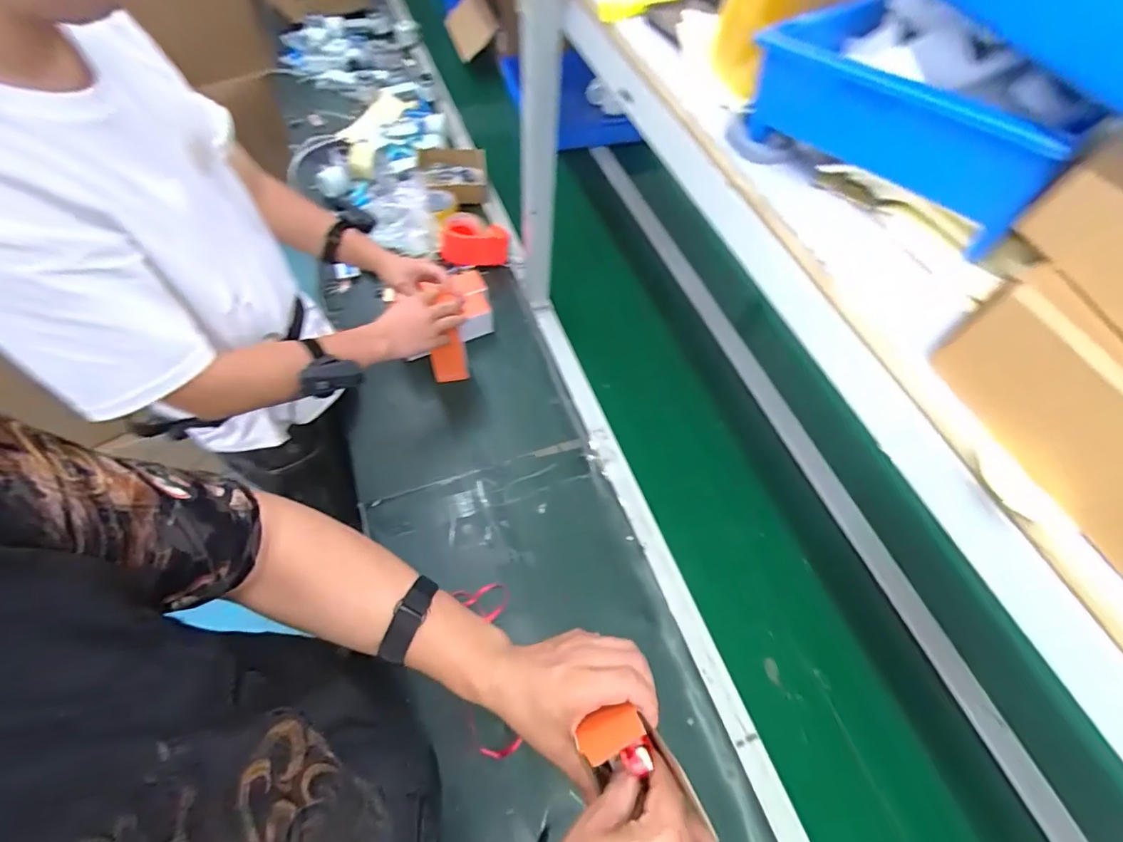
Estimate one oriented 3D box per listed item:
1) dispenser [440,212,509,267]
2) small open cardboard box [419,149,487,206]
[{"bbox_3d":[-0.188,-0.398,1.070,0.142,0.077,0.081,4,59,-2],"label":"dispenser"},{"bbox_3d":[-0.264,-0.599,1.199,0.158,0.080,0.143,-8,61,-9],"label":"small open cardboard box"}]

